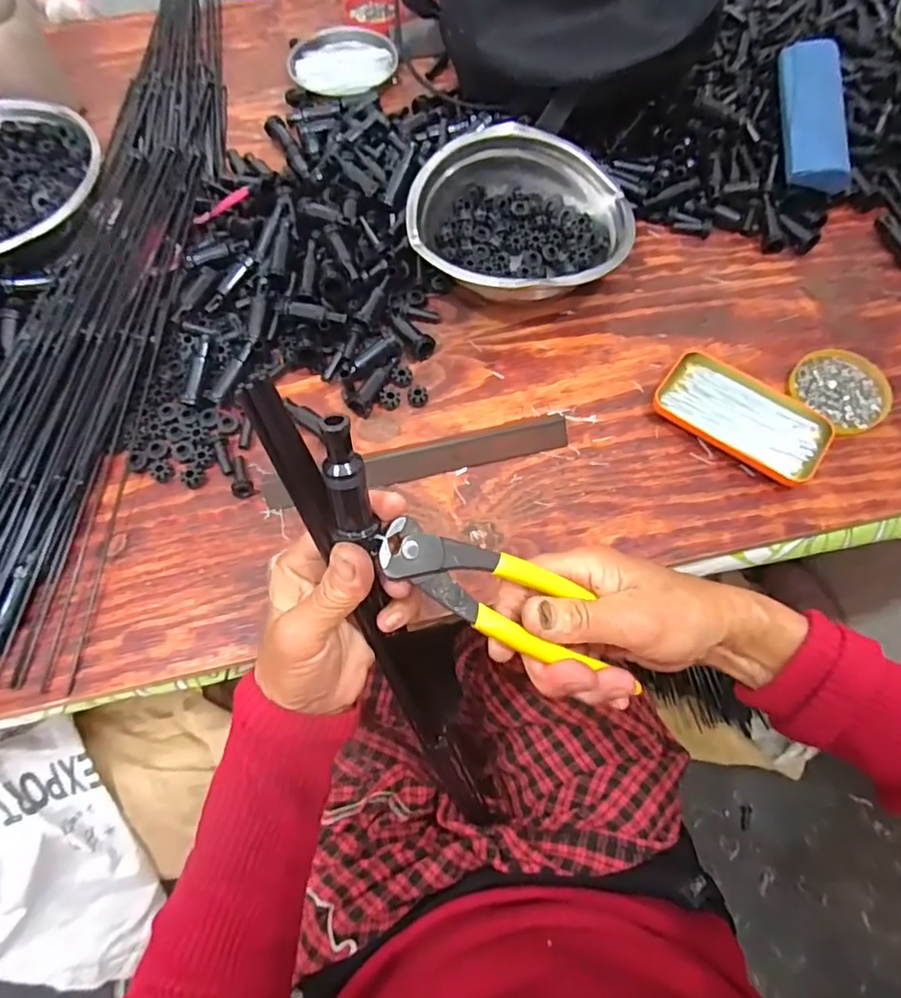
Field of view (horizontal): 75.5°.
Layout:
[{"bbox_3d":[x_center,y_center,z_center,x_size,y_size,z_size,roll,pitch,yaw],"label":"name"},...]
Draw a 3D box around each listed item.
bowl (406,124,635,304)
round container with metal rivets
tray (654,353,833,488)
[{"bbox_3d":[0.068,-0.262,0.564,0.191,0.070,0.198,0,71,-1],"label":"bowl"},{"bbox_3d":[0.354,-0.100,0.525,0.081,0.014,0.084,0,71,-1],"label":"round container with metal rivets"},{"bbox_3d":[0.253,-0.073,0.509,0.142,0.019,0.077,35,74,11],"label":"tray"}]

